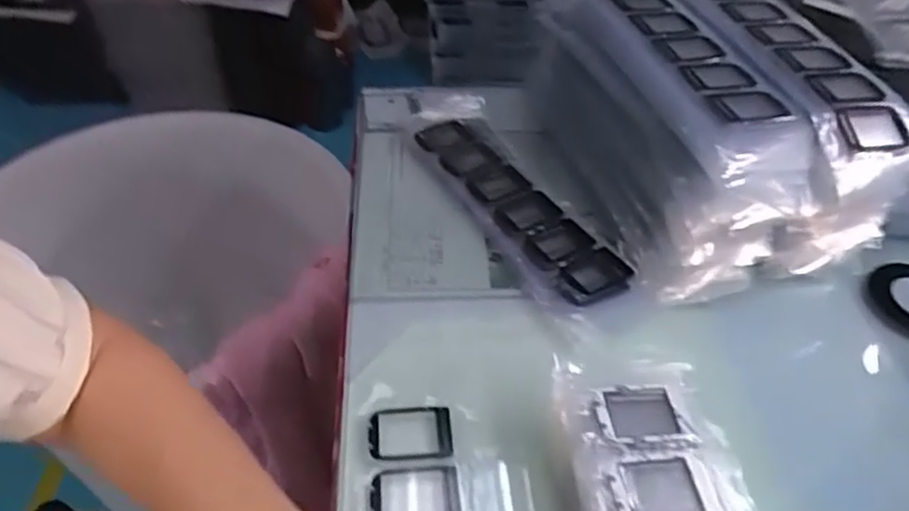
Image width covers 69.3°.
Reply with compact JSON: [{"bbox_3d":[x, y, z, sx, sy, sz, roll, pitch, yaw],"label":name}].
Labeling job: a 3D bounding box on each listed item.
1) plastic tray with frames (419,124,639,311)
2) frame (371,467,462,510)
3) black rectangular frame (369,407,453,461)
[{"bbox_3d":[0.049,-0.046,0.546,0.066,0.014,0.237,-19,49,-22],"label":"plastic tray with frames"},{"bbox_3d":[-0.021,0.138,0.373,0.049,0.010,0.035,-2,45,-6],"label":"frame"},{"bbox_3d":[-0.027,0.108,0.399,0.050,0.007,0.033,0,45,-4],"label":"black rectangular frame"}]

